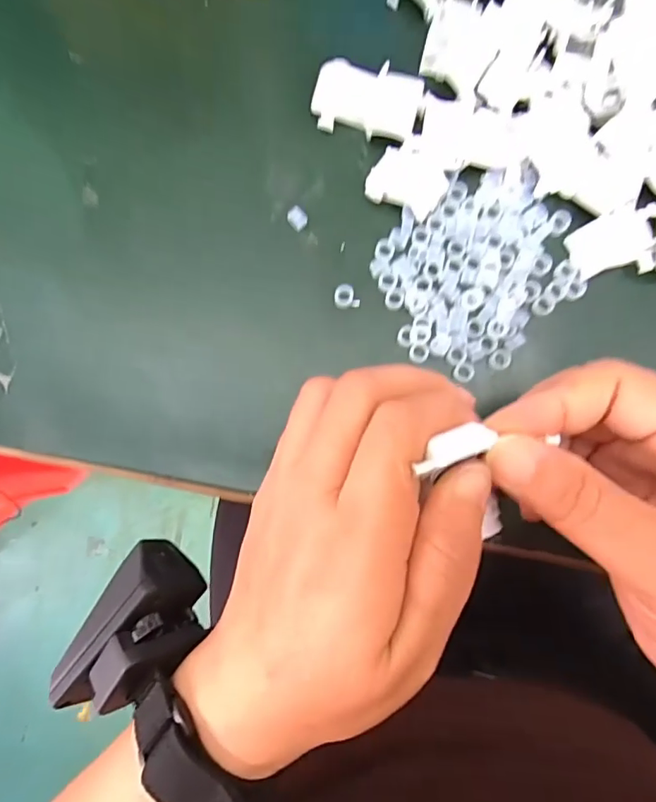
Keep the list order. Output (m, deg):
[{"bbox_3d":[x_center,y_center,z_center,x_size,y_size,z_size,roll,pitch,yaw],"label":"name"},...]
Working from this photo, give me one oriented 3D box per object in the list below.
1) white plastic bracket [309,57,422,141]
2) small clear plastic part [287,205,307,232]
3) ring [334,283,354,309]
[{"bbox_3d":[0.018,-0.141,0.235,0.049,0.005,0.030,15,95,7],"label":"white plastic bracket"},{"bbox_3d":[-0.014,-0.086,0.239,0.009,0.007,0.009,0,87,5],"label":"small clear plastic part"},{"bbox_3d":[0.008,-0.049,0.236,0.009,0.004,0.011,3,88,5],"label":"ring"}]

